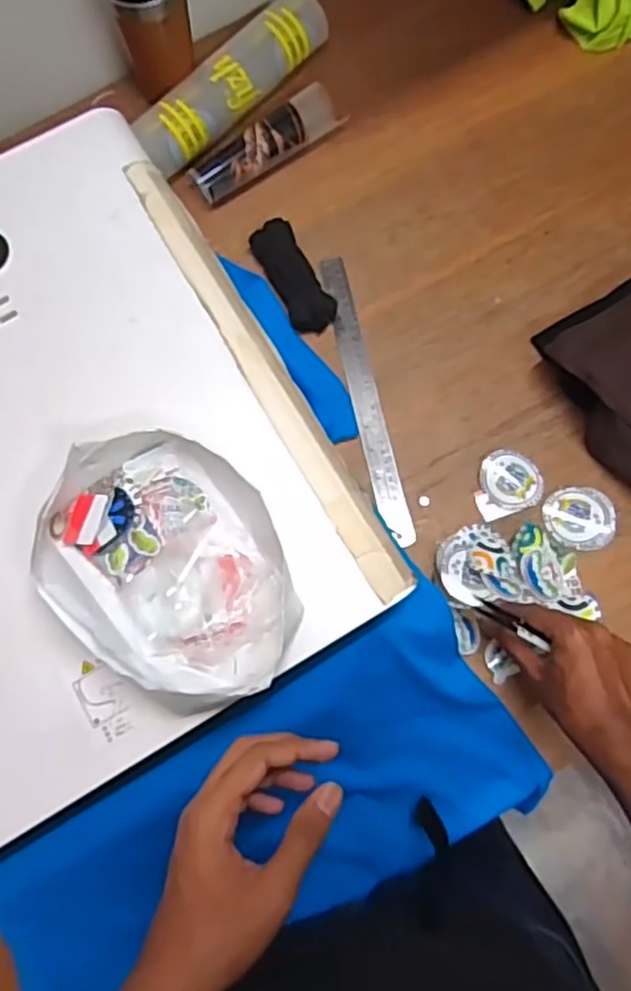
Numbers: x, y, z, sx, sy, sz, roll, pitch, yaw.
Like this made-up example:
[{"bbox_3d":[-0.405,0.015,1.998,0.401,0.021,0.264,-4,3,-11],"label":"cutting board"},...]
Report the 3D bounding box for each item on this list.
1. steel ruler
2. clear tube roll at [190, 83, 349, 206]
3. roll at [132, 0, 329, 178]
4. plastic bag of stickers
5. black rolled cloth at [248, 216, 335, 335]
[{"bbox_3d":[0.050,-0.106,0.742,0.030,0.006,0.322,-13,77,-3],"label":"steel ruler"},{"bbox_3d":[-0.056,-0.394,0.791,0.187,0.038,0.053,-35,79,-7],"label":"clear tube roll"},{"bbox_3d":[-0.089,-0.466,0.803,0.061,0.047,0.267,42,80,9],"label":"roll"},{"bbox_3d":[-0.101,0.049,0.513,0.201,0.059,0.150,42,80,9],"label":"plastic bag of stickers"},{"bbox_3d":[-0.024,-0.236,0.763,0.049,0.027,0.129,-27,78,-6],"label":"black rolled cloth"}]

